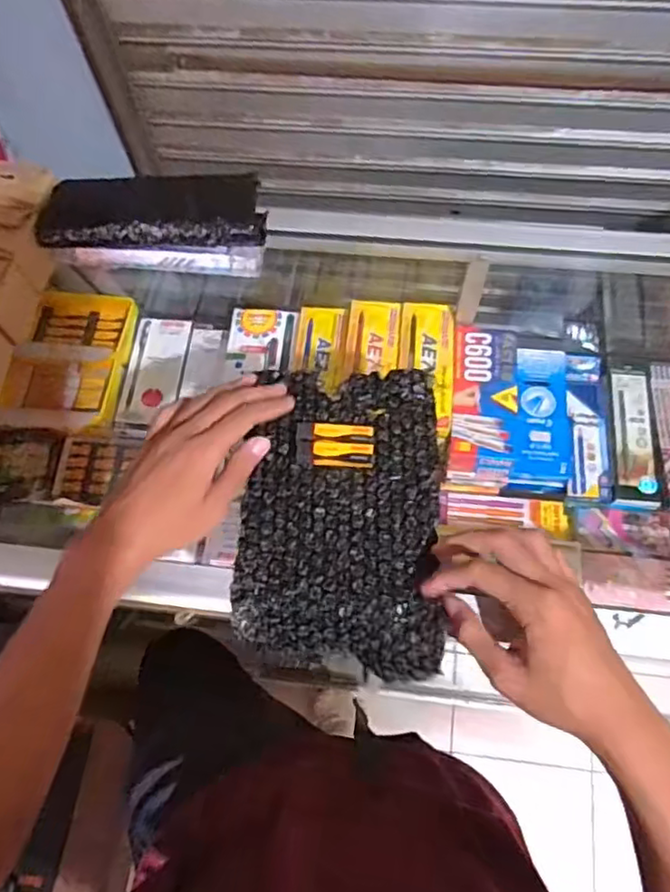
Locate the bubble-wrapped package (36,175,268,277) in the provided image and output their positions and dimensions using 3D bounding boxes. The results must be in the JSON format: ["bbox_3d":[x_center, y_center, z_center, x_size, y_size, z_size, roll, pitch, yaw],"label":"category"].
[{"bbox_3d":[-0.157,-0.197,0.548,0.187,0.055,0.073,0,68,2],"label":"bubble-wrapped package"}]

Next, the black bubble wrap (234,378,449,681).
[{"bbox_3d":[0.007,0.049,0.480,0.147,0.022,0.228,4,69,3],"label":"black bubble wrap"}]

